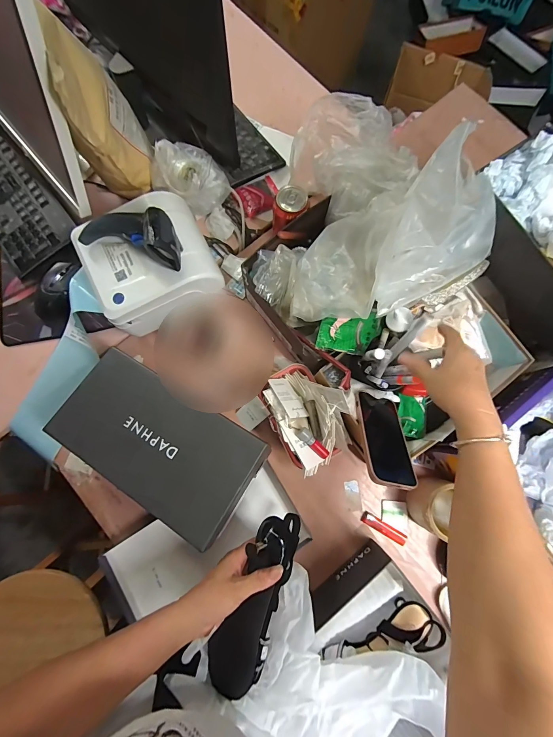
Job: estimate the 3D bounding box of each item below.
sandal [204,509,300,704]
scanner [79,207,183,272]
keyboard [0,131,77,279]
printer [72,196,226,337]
[{"bbox_3d":[-0.025,0.302,0.407,0.065,0.059,0.222,22,80,3],"label":"sandal"},{"bbox_3d":[-0.219,-0.203,0.470,0.161,0.071,0.066,19,79,16],"label":"scanner"},{"bbox_3d":[-0.577,-0.397,0.628,0.148,0.040,0.489,-38,82,-8],"label":"keyboard"},{"bbox_3d":[-0.213,-0.171,0.535,0.199,0.125,0.166,-28,81,-7],"label":"printer"}]

